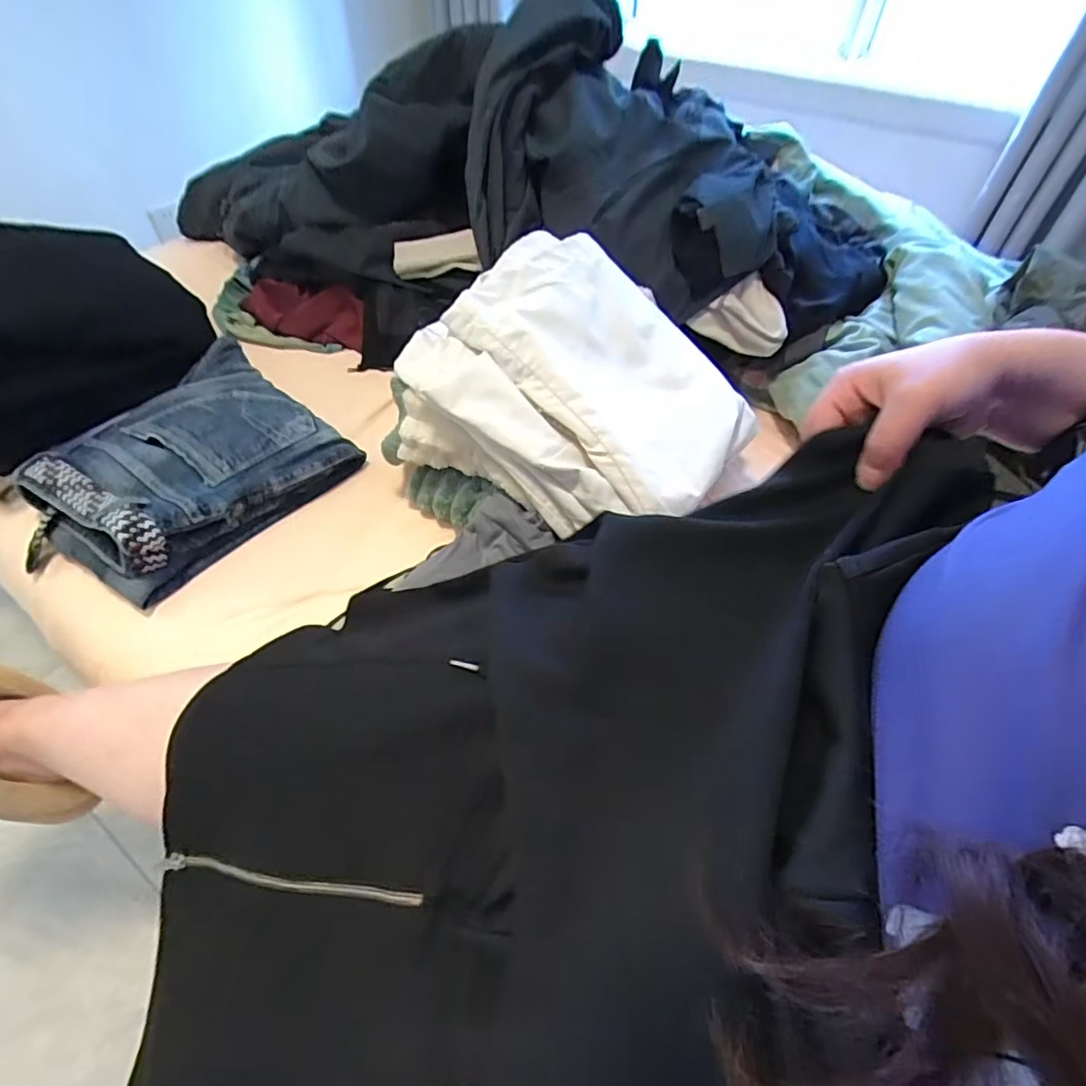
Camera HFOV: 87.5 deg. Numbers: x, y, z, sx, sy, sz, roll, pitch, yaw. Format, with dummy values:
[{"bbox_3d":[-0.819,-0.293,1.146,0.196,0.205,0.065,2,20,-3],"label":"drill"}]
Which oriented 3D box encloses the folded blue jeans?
[{"bbox_3d":[-0.439,-0.101,0.691,0.261,0.077,0.332,32,58,22],"label":"folded blue jeans"}]

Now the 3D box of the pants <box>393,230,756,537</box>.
[{"bbox_3d":[0.040,-0.187,0.627,0.355,0.158,0.290,25,55,18],"label":"pants"}]

